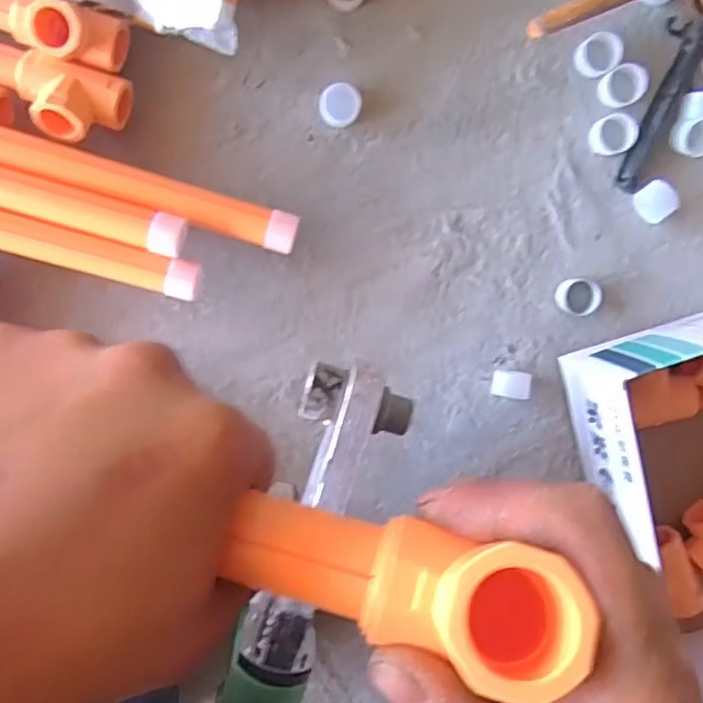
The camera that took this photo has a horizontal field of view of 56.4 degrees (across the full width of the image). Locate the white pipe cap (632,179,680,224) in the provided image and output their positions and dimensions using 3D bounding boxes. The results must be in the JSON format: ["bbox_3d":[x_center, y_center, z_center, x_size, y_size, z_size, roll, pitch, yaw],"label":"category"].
[{"bbox_3d":[0.226,-0.110,0.486,0.022,0.024,0.031,-35,99,3],"label":"white pipe cap"}]

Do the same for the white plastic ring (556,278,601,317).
[{"bbox_3d":[0.172,-0.042,0.498,0.032,0.014,0.028,11,99,-4],"label":"white plastic ring"}]

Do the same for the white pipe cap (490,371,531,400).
[{"bbox_3d":[0.122,0.025,0.507,0.026,0.022,0.020,5,99,-3],"label":"white pipe cap"}]

